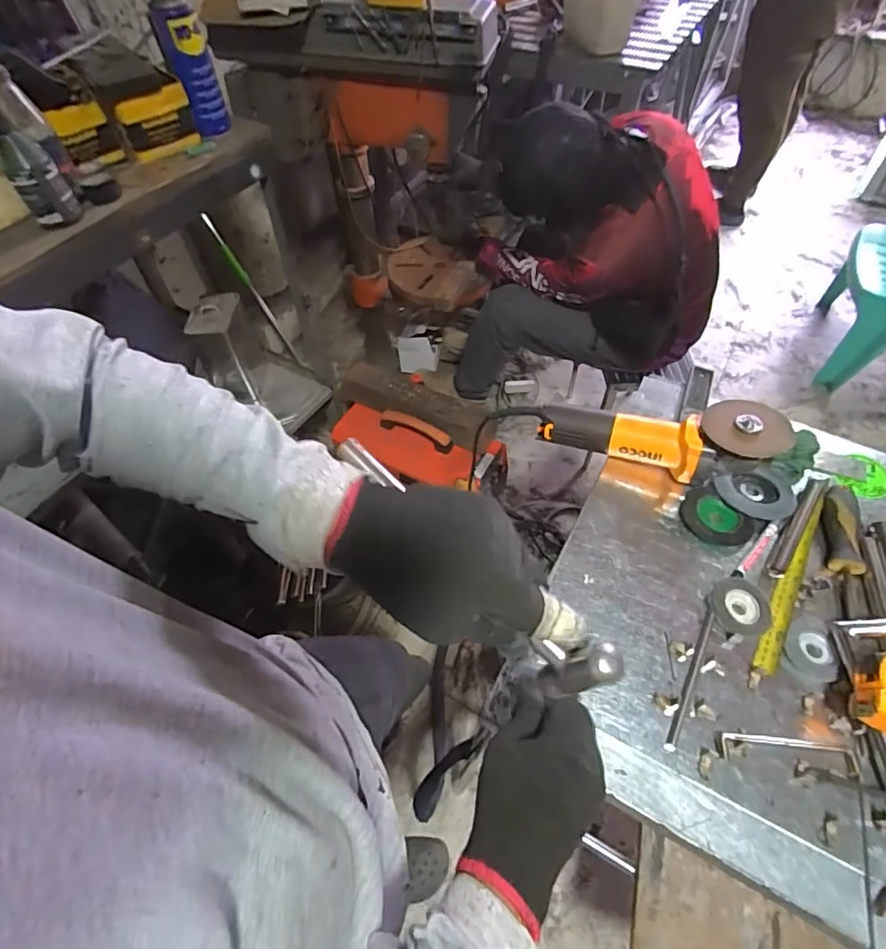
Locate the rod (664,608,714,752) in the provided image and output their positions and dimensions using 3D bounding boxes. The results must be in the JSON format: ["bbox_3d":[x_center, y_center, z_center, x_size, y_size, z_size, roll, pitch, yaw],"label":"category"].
[{"bbox_3d":[0.256,0.208,0.531,0.010,0.009,0.158,26,59,19],"label":"rod"}]

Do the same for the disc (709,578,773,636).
[{"bbox_3d":[0.325,0.144,0.566,0.058,0.012,0.066,1,54,3],"label":"disc"}]

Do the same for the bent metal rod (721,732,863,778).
[{"bbox_3d":[0.323,0.260,0.484,0.122,0.008,0.026,5,54,6],"label":"bent metal rod"}]

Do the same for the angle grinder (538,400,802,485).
[{"bbox_3d":[0.269,-0.043,0.658,0.287,0.079,0.086,4,53,23],"label":"angle grinder"}]

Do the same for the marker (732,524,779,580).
[{"bbox_3d":[0.365,0.091,0.601,0.091,0.008,0.013,-39,62,-23],"label":"marker"}]

